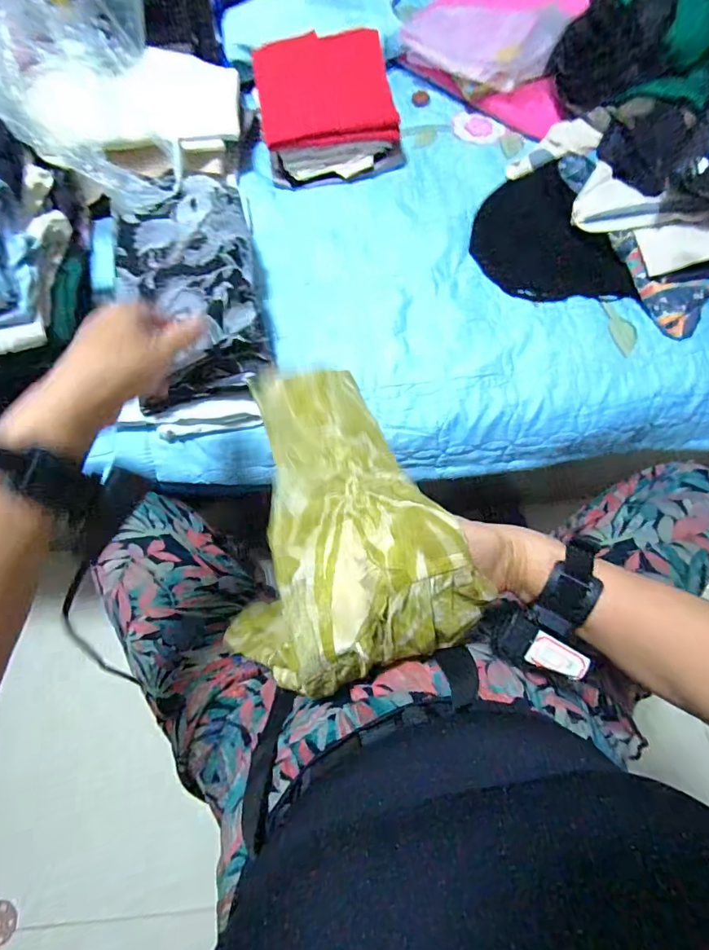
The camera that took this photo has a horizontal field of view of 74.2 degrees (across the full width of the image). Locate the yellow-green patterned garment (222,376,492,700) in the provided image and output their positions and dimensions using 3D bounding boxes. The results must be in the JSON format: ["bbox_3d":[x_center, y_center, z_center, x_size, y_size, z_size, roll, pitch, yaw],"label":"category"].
[{"bbox_3d":[-0.026,0.007,0.429,0.173,0.080,0.331,-14,45,-4],"label":"yellow-green patterned garment"}]

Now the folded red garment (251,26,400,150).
[{"bbox_3d":[-0.042,-0.558,0.681,0.190,0.022,0.166,-6,86,-3],"label":"folded red garment"}]

